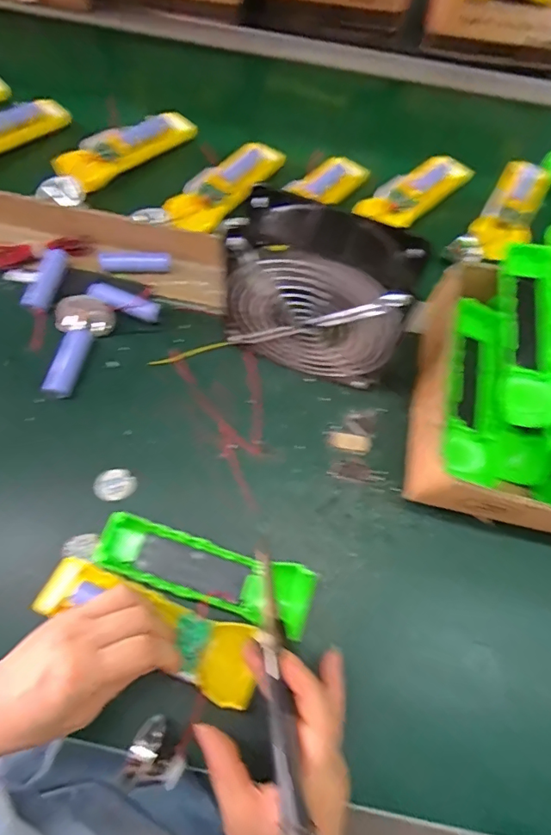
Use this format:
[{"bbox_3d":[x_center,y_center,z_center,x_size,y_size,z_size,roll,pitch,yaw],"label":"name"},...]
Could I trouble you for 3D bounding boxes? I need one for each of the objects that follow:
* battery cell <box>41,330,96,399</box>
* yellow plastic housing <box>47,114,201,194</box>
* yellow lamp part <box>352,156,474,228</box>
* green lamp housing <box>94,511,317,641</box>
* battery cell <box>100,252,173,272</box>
[{"bbox_3d":[-0.188,-0.050,0.450,0.020,0.021,0.068,13,66,4],"label":"battery cell"},{"bbox_3d":[-0.172,-0.317,0.580,0.046,0.032,0.183,39,61,15],"label":"yellow plastic housing"},{"bbox_3d":[0.163,-0.259,0.575,0.181,0.035,0.053,-36,72,-26],"label":"yellow lamp part"},{"bbox_3d":[-0.053,0.118,0.381,0.166,0.029,0.047,19,67,7],"label":"green lamp housing"},{"bbox_3d":[-0.137,-0.154,0.486,0.068,0.019,0.016,-5,68,-16],"label":"battery cell"}]

